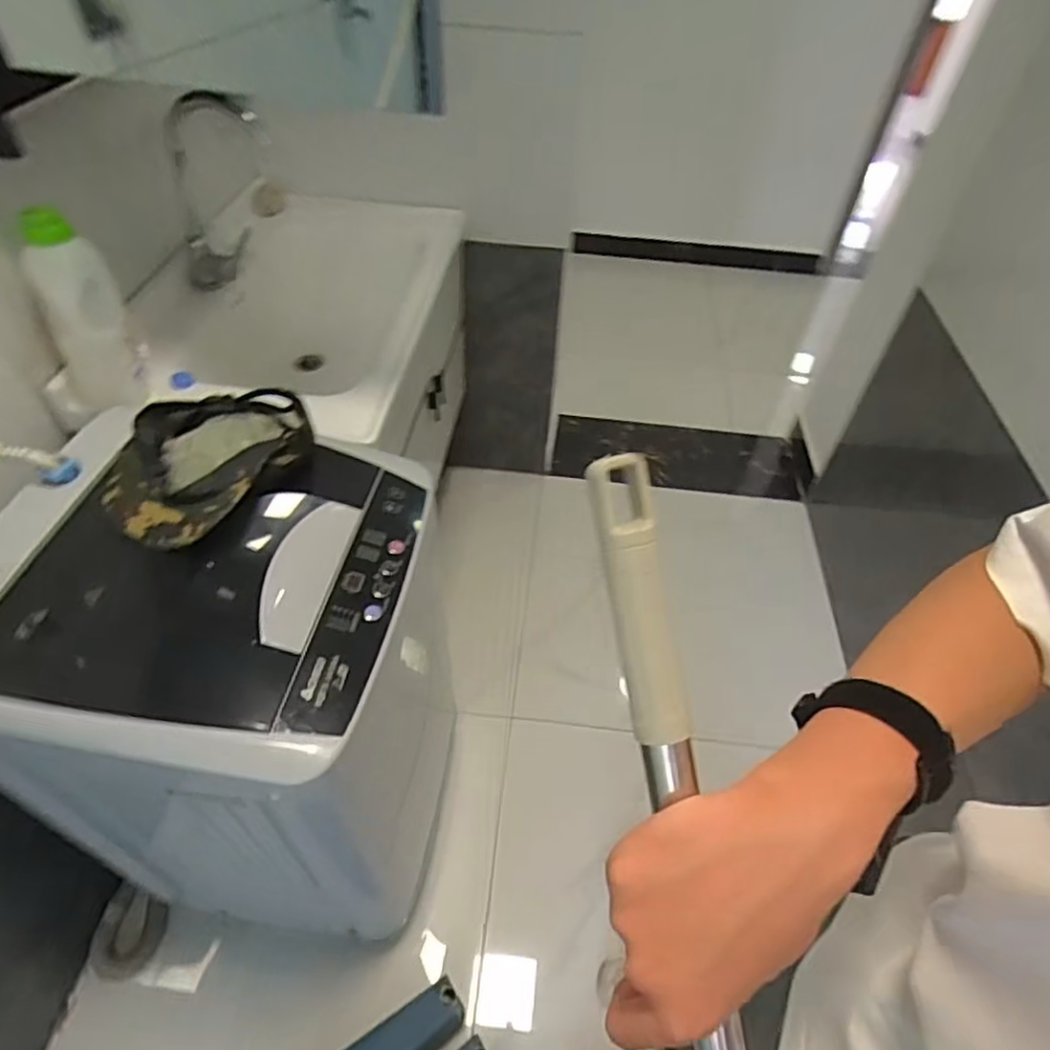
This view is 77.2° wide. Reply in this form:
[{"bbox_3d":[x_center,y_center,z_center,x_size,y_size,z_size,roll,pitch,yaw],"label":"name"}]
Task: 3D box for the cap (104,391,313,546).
[{"bbox_3d":[-0.365,-0.072,0.768,0.199,0.053,0.213,0,47,0],"label":"cap"}]

